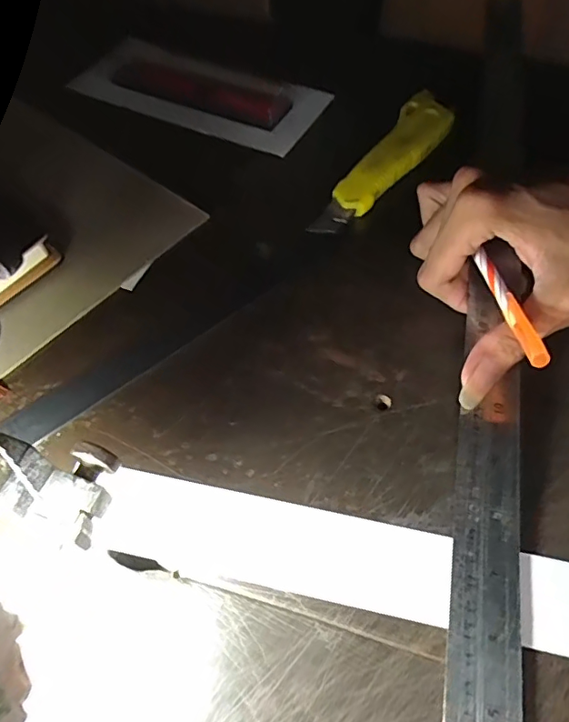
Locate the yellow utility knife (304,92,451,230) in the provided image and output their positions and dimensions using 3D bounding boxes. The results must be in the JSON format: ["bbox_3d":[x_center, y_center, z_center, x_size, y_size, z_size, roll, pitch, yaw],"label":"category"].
[{"bbox_3d":[0.074,-0.140,0.367,0.036,0.026,0.159,28,59,21],"label":"yellow utility knife"}]

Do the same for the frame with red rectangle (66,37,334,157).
[{"bbox_3d":[-0.074,-0.232,0.434,0.210,0.009,0.094,21,57,17],"label":"frame with red rectangle"}]

